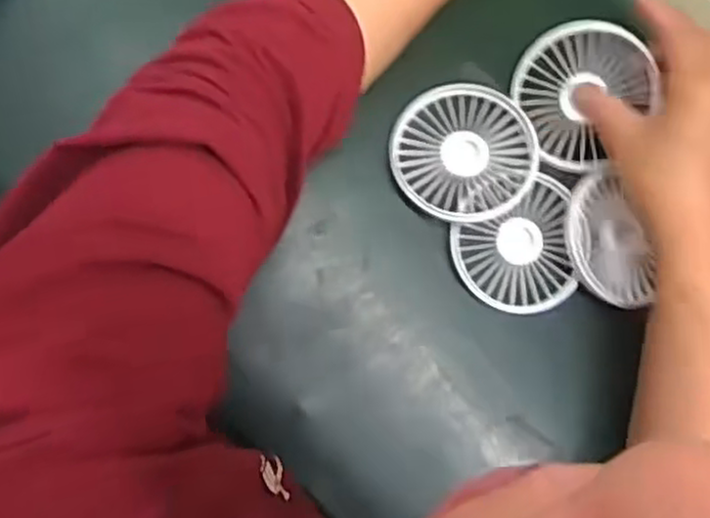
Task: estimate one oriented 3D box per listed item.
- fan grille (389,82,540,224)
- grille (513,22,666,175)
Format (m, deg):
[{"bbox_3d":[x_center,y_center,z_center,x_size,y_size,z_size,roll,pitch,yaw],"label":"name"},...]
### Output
[{"bbox_3d":[0.068,-0.068,0.461,0.087,0.015,0.088,1,78,-3],"label":"fan grille"},{"bbox_3d":[0.145,-0.104,0.461,0.080,0.012,0.087,-25,92,12],"label":"grille"}]

